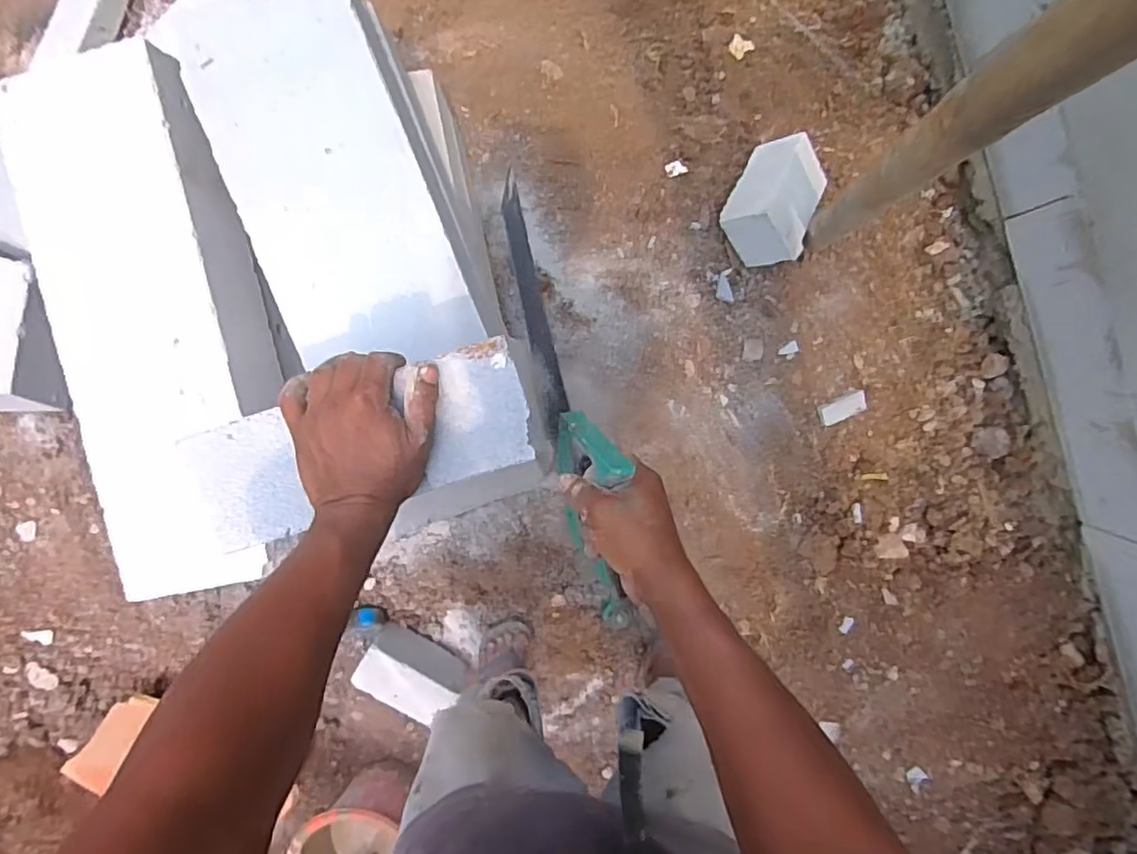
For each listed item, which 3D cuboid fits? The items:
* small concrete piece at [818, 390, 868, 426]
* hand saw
[{"bbox_3d":[0.576,-0.039,1.283,0.105,0.009,0.047,-21,94,-5],"label":"small concrete piece"},{"bbox_3d":[-0.018,-0.072,0.621,0.017,0.548,0.095,0,139,-22],"label":"hand saw"}]

